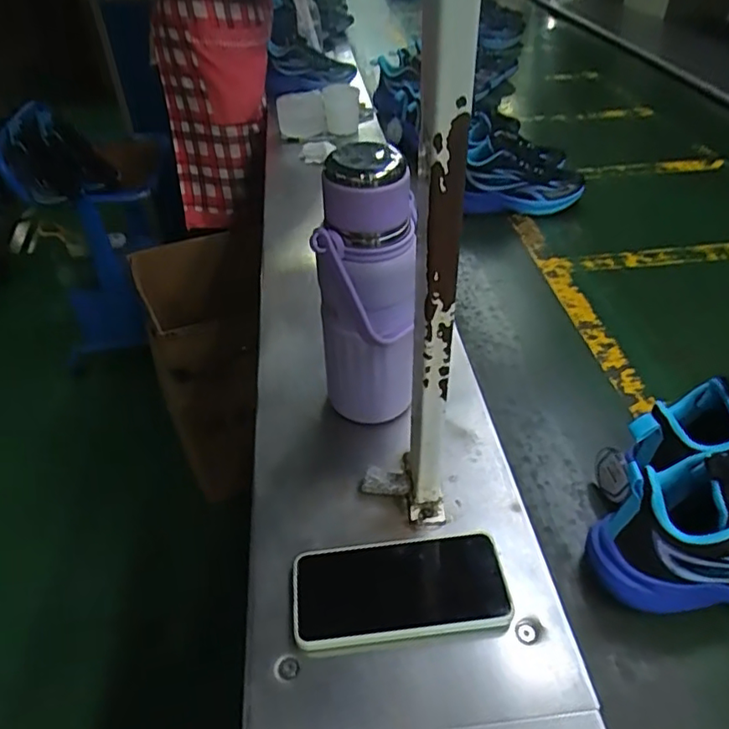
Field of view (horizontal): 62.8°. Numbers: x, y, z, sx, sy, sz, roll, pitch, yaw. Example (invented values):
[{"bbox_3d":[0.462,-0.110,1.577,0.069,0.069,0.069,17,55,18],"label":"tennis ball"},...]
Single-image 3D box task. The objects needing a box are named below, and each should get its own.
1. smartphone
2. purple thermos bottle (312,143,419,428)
[{"bbox_3d":[0.027,0.172,0.465,0.164,0.015,0.084,-6,41,-3],"label":"smartphone"},{"bbox_3d":[0.001,-0.046,0.532,0.074,0.271,0.075,-13,41,-10],"label":"purple thermos bottle"}]

